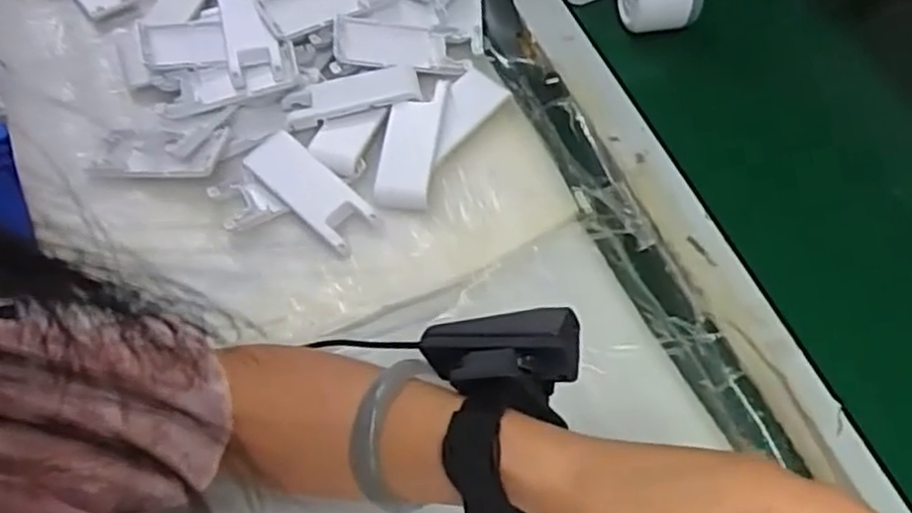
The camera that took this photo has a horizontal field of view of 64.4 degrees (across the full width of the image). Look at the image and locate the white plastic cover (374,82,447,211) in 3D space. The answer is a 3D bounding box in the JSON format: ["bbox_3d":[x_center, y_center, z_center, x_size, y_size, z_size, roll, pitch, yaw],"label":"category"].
[{"bbox_3d":[-0.032,-0.081,0.522,0.038,0.022,0.097,8,62,4],"label":"white plastic cover"}]

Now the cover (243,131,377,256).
[{"bbox_3d":[-0.102,-0.047,0.499,0.099,0.007,0.037,39,68,18],"label":"cover"}]

